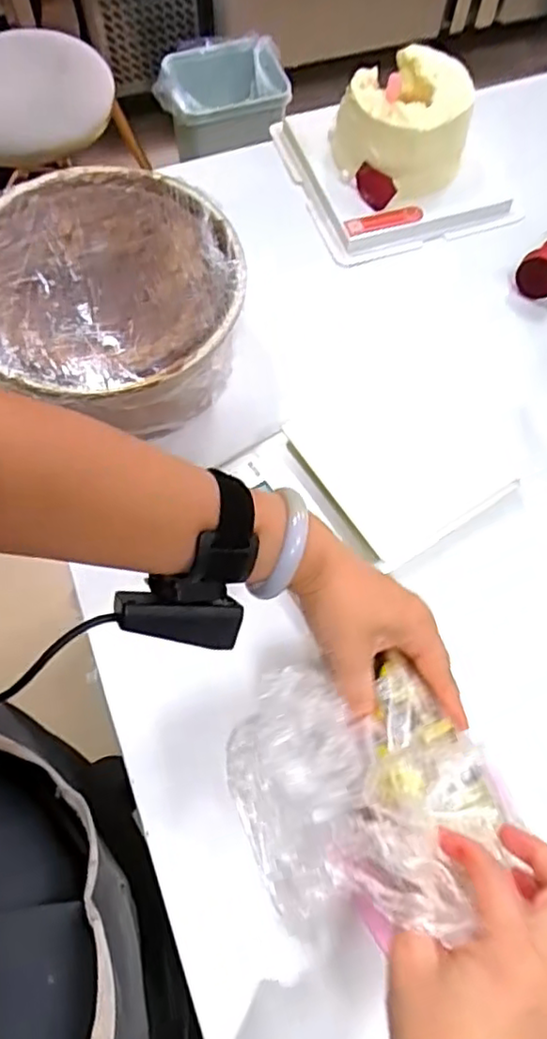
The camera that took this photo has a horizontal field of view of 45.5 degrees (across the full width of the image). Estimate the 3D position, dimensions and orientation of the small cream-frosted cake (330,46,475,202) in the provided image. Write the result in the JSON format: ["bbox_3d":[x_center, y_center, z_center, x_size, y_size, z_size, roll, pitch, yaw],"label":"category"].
[{"bbox_3d":[0.124,-0.379,0.633,0.121,0.082,0.118,0,68,0],"label":"small cream-frosted cake"}]

